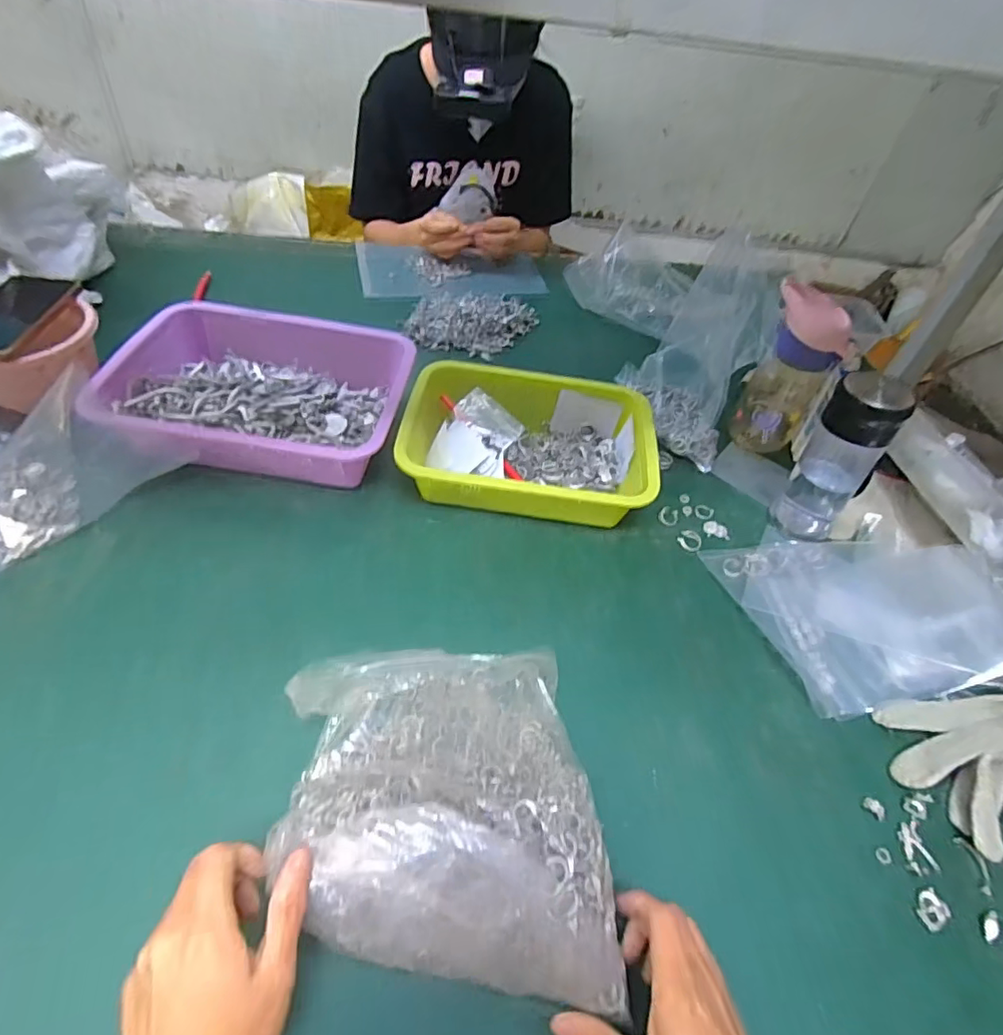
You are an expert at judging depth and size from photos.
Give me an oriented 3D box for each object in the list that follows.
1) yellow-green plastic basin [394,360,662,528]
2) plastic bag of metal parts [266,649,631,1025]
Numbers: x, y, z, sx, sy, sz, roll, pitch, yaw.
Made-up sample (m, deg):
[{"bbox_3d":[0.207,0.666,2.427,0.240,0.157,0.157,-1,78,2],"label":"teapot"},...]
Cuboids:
[{"bbox_3d":[0.029,-0.081,0.655,0.270,0.077,0.174,7,48,-1],"label":"yellow-green plastic basin"},{"bbox_3d":[-0.033,0.175,0.383,0.198,0.109,0.229,-2,49,-9],"label":"plastic bag of metal parts"}]

